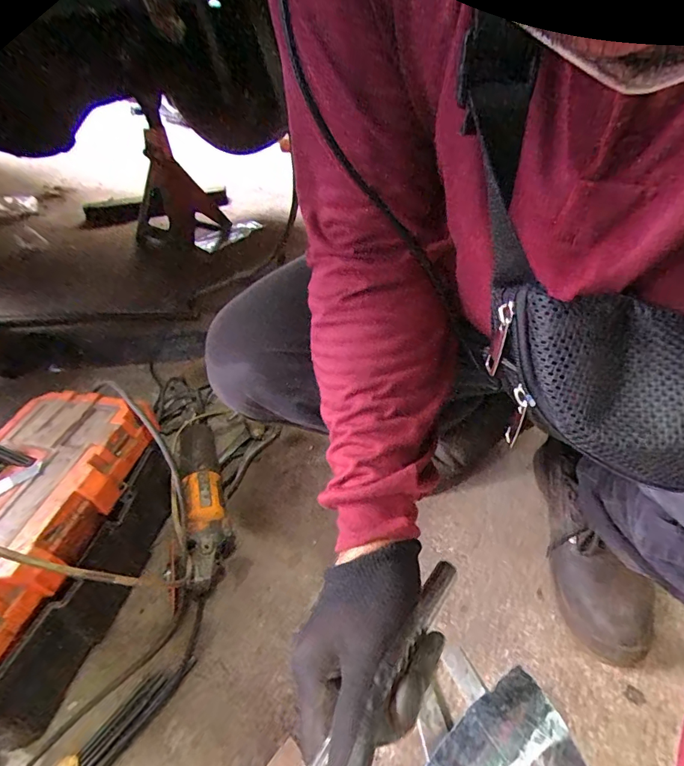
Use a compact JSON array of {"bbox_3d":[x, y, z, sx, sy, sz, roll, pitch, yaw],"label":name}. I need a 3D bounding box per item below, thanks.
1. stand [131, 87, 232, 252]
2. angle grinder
[{"bbox_3d":[-0.516,-0.624,1.319,0.278,0.391,0.213,-18,45,-14],"label":"stand"},{"bbox_3d":[-0.213,0.179,0.672,0.081,0.081,0.299,-12,44,-8],"label":"angle grinder"}]

